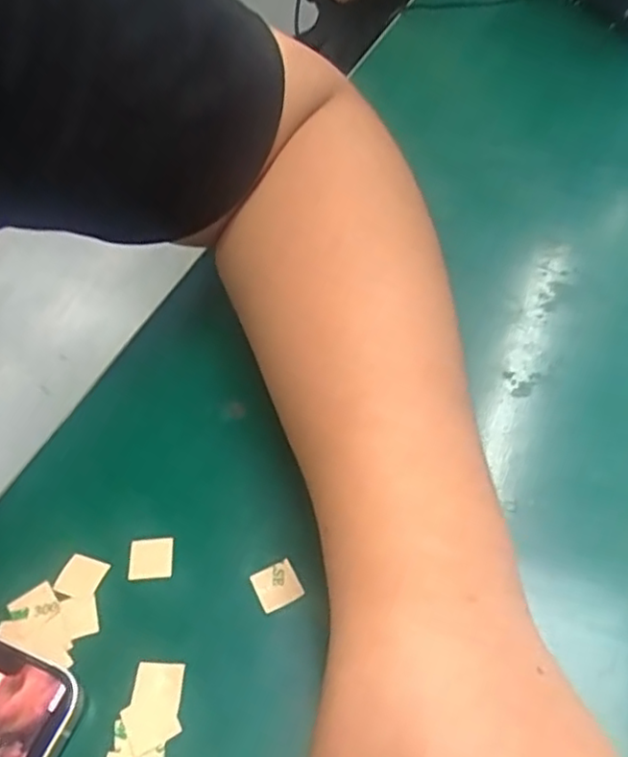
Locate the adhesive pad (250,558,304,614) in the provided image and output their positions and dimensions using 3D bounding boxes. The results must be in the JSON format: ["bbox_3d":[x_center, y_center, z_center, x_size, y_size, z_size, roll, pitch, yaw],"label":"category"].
[{"bbox_3d":[-0.013,0.072,0.228,0.015,0.004,0.015,-23,53,-17],"label":"adhesive pad"}]

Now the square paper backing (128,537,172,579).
[{"bbox_3d":[-0.060,0.065,0.237,0.015,0.004,0.015,-5,49,-2],"label":"square paper backing"}]

